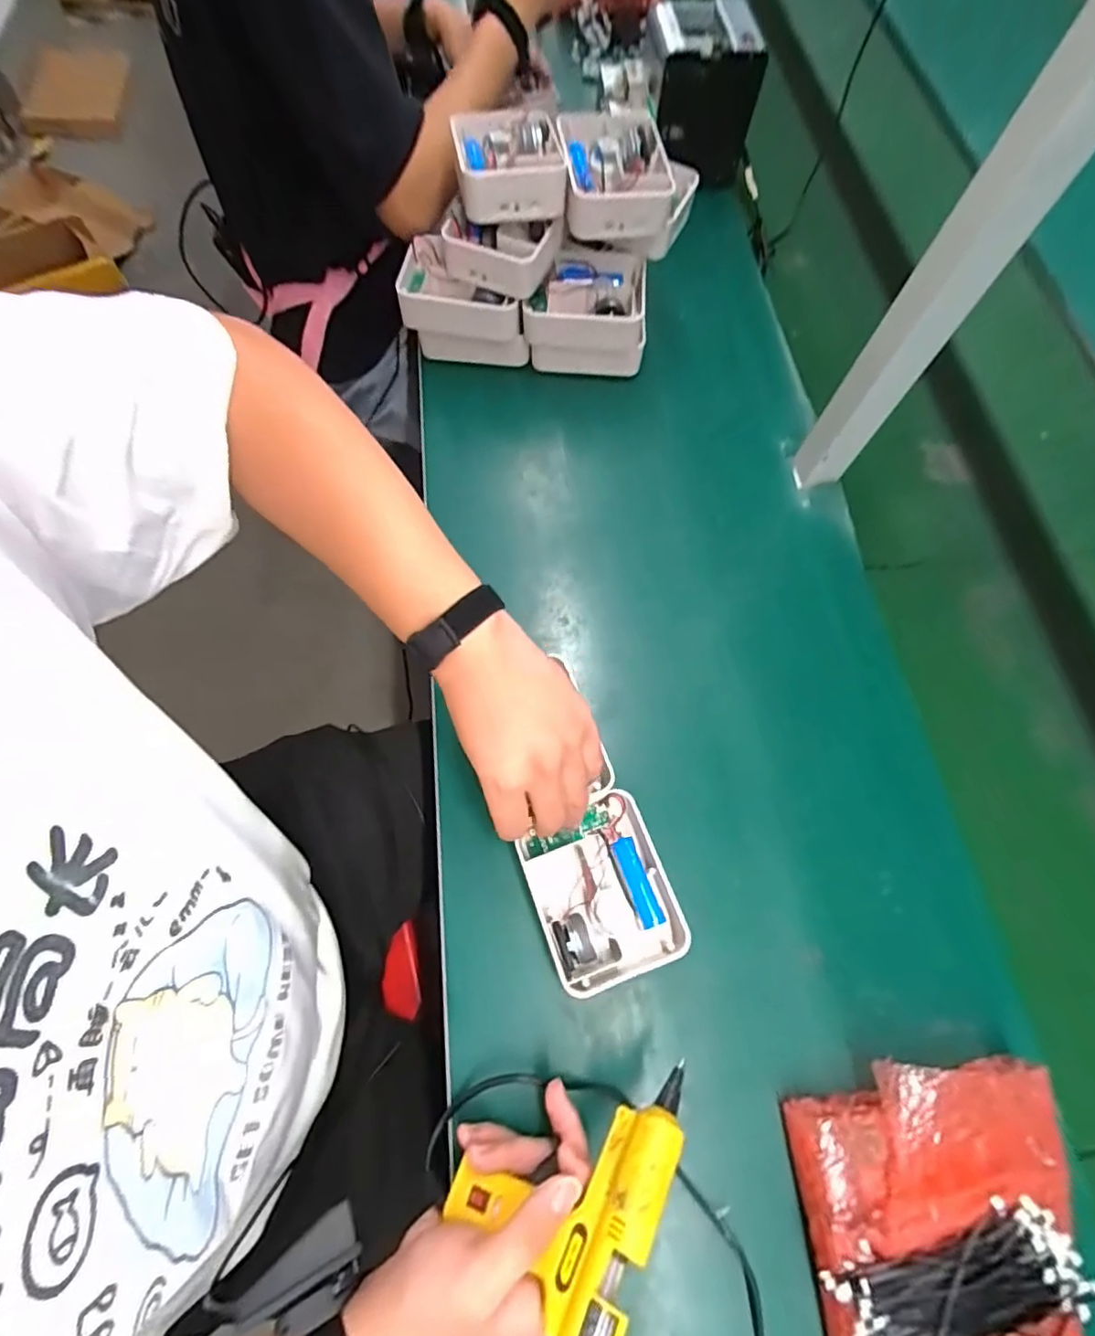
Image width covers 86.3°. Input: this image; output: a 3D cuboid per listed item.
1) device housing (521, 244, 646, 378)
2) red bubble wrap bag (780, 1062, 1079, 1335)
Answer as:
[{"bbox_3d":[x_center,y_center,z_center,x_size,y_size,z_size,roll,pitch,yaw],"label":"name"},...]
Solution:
[{"bbox_3d":[0.042,-0.399,0.665,0.133,0.082,0.093,3,68,-1],"label":"device housing"},{"bbox_3d":[0.257,0.366,0.382,0.171,0.060,0.184,-1,69,-3],"label":"red bubble wrap bag"}]

